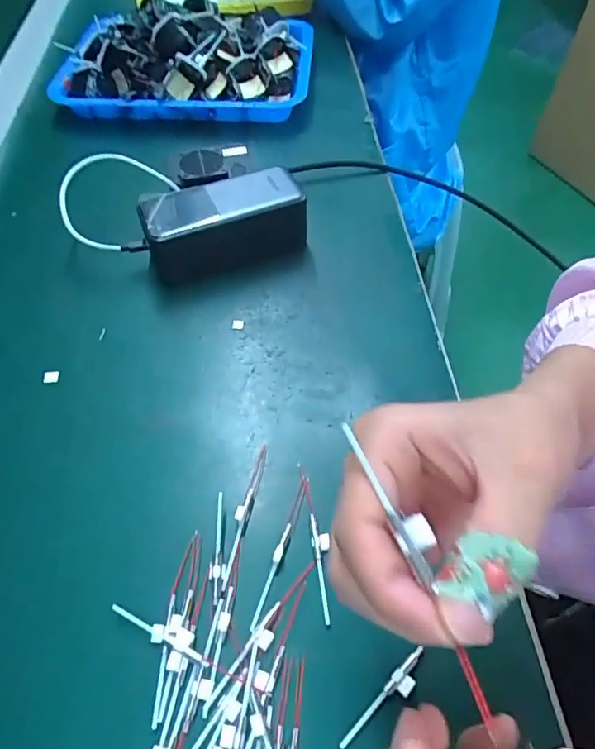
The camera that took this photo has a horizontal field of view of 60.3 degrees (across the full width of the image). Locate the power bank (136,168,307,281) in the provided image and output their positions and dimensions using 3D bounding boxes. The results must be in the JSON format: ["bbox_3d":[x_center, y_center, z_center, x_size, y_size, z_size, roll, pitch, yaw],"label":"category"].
[{"bbox_3d":[-0.060,-0.121,0.425,0.129,0.058,0.055,-20,56,-14],"label":"power bank"}]

